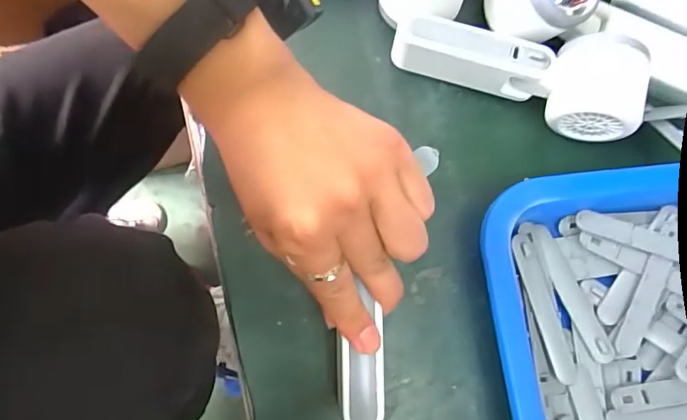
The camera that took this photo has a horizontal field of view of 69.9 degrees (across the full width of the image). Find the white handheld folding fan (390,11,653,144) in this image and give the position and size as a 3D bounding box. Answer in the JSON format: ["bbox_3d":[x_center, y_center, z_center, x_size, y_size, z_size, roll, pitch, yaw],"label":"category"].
[{"bbox_3d":[0.114,-0.095,0.325,0.161,0.043,0.053,17,77,-2],"label":"white handheld folding fan"}]

